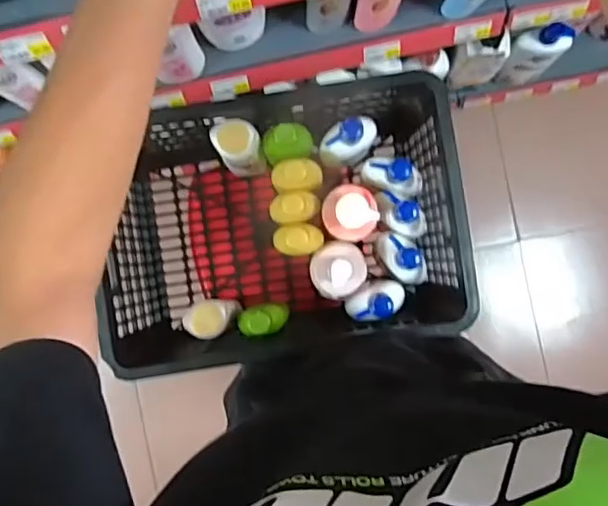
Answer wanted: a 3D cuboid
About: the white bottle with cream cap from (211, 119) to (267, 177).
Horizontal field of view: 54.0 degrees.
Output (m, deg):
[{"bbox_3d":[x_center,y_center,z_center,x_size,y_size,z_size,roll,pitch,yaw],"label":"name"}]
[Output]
[{"bbox_3d":[-0.093,-0.154,0.904,0.059,0.202,0.051,-16,90,1],"label":"white bottle with cream cap"}]

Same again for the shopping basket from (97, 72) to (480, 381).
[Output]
[{"bbox_3d":[-0.035,-0.035,0.905,0.481,0.270,0.344,-10,90,1],"label":"shopping basket"}]

